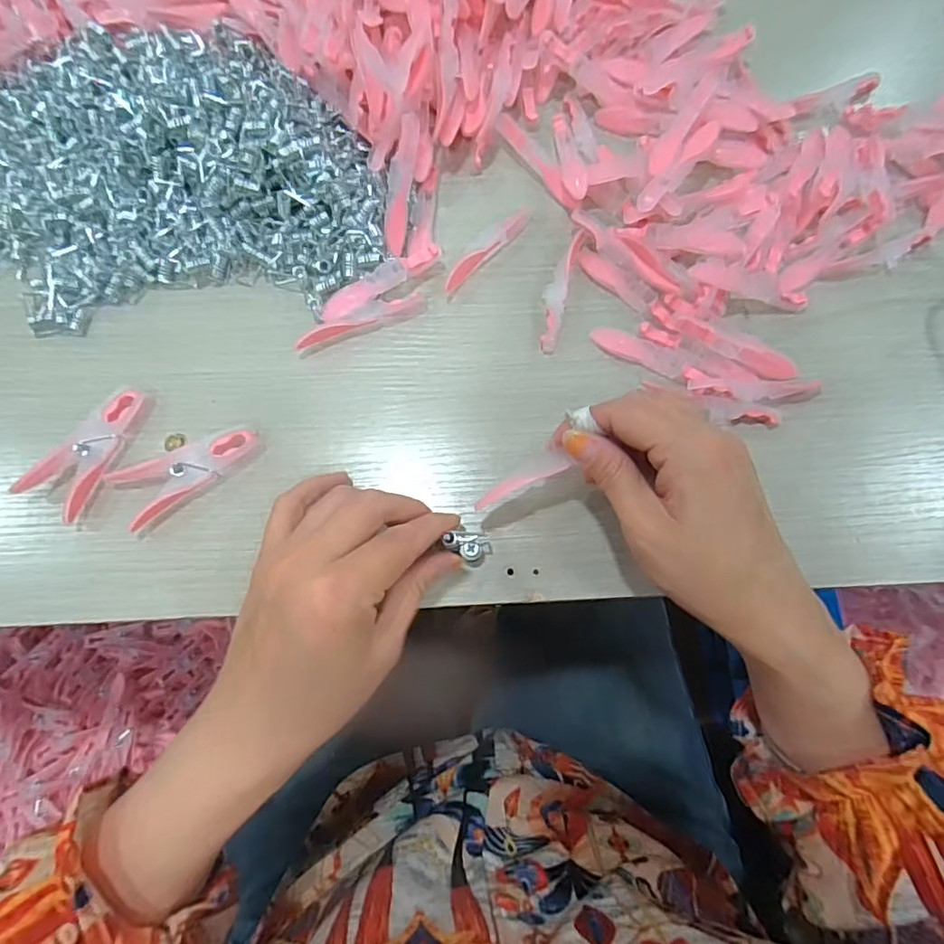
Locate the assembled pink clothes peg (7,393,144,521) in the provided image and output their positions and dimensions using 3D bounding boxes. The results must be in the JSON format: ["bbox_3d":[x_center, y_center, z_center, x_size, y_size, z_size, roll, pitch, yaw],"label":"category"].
[{"bbox_3d":[-0.205,-0.011,0.296,0.034,0.017,0.074,32,76,8],"label":"assembled pink clothes peg"}]

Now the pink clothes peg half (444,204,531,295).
[{"bbox_3d":[0.009,-0.139,0.335,0.014,0.009,0.076,42,78,10],"label":"pink clothes peg half"}]

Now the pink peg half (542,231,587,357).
[{"bbox_3d":[0.052,-0.110,0.325,0.014,0.013,0.079,16,75,4],"label":"pink peg half"}]

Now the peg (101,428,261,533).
[{"bbox_3d":[-0.155,-0.004,0.295,0.077,0.014,0.039,-33,77,-9],"label":"peg"}]

